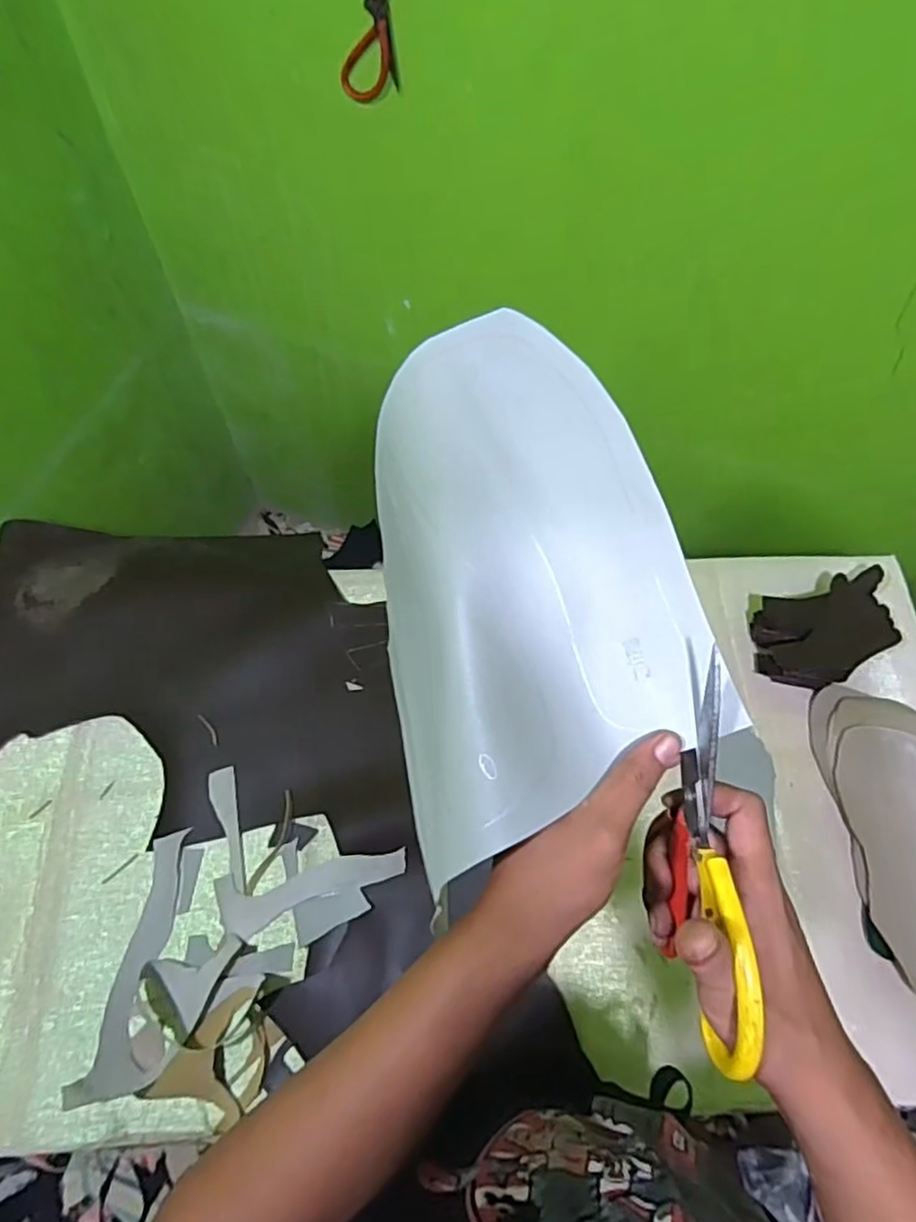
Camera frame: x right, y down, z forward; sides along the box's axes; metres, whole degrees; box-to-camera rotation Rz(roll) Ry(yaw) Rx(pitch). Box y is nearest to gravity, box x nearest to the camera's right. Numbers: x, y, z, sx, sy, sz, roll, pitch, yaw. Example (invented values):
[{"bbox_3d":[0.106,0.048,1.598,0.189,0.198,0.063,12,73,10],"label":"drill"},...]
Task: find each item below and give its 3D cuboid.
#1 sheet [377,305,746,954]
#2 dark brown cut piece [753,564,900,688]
[{"bbox_3d":[0.035,-0.026,0.377,0.169,0.076,0.282,-13,67,-9],"label":"sheet"},{"bbox_3d":[0.454,0.026,0.826,0.180,0.049,0.117,-17,73,-8],"label":"dark brown cut piece"}]

